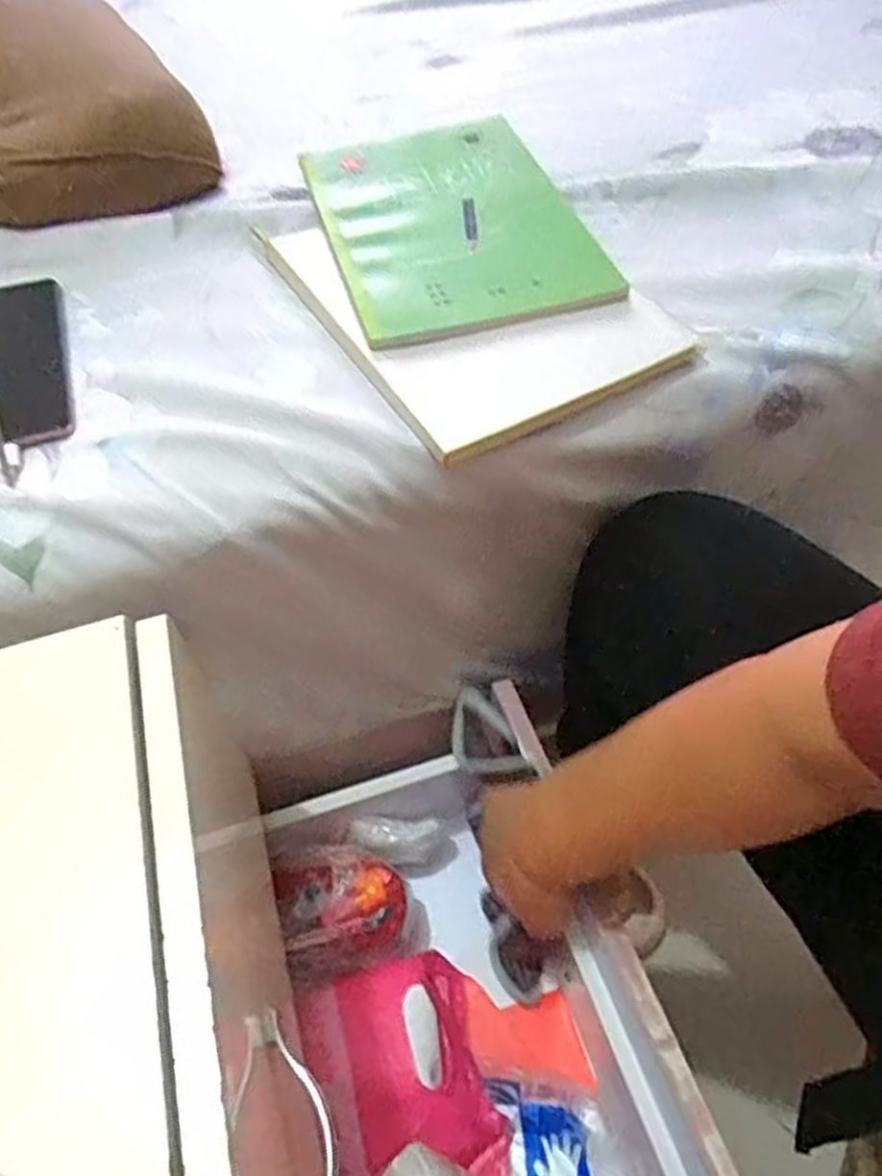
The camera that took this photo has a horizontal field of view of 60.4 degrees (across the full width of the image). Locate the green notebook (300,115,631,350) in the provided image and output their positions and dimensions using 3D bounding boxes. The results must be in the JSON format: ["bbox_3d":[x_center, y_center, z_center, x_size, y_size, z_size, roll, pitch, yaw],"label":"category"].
[{"bbox_3d":[0.005,-0.267,0.549,0.172,0.011,0.247,-16,59,-5],"label":"green notebook"}]

